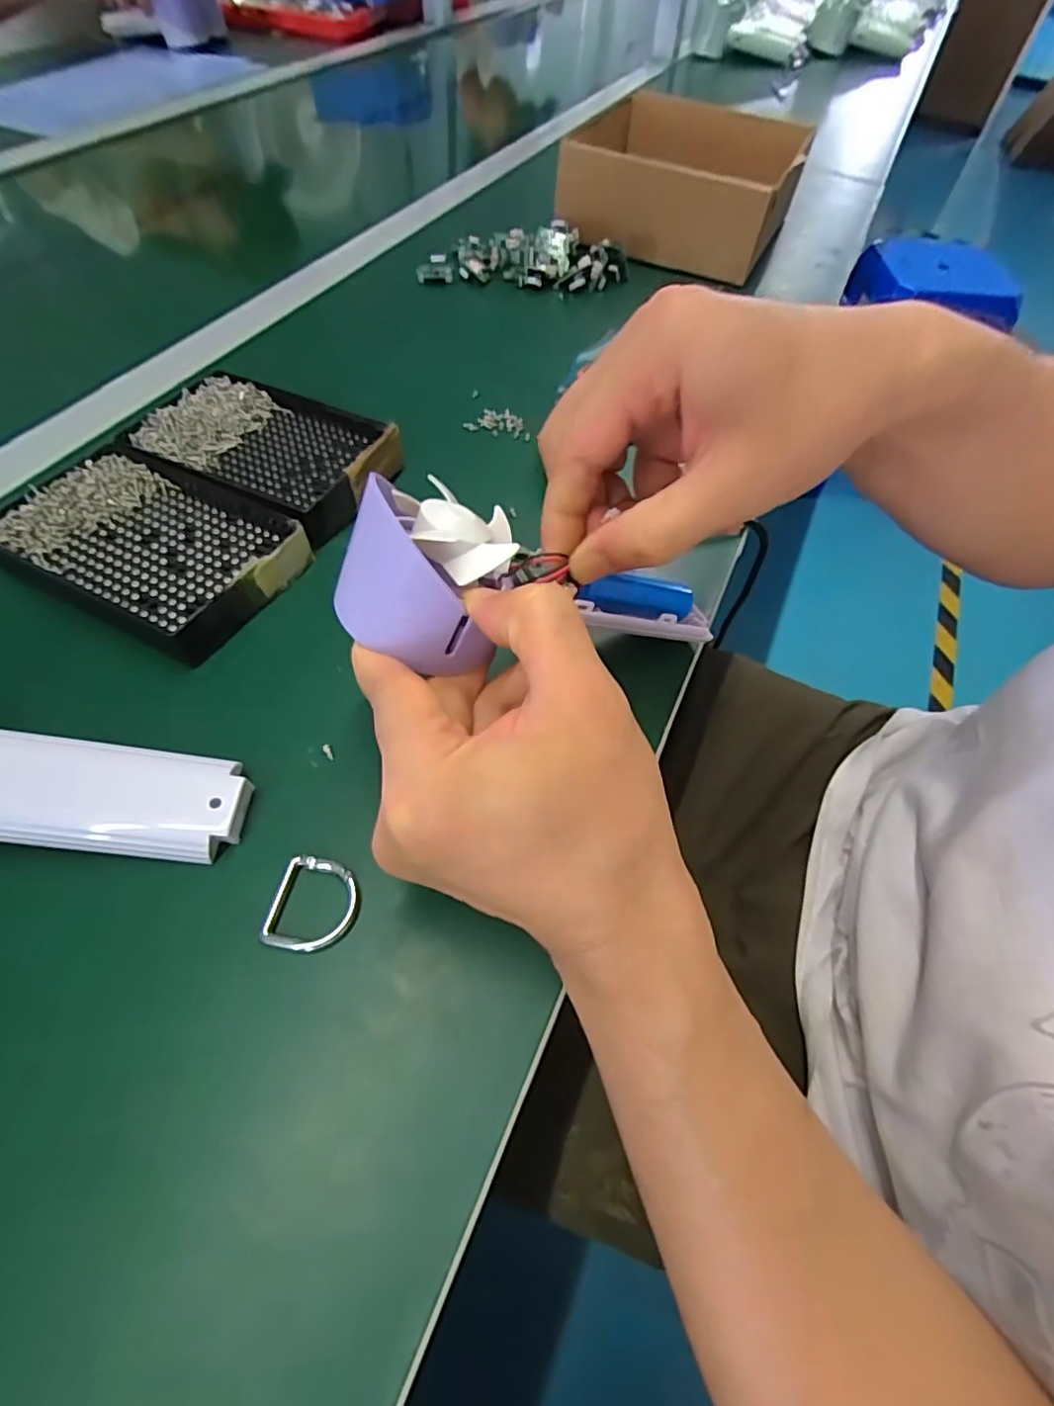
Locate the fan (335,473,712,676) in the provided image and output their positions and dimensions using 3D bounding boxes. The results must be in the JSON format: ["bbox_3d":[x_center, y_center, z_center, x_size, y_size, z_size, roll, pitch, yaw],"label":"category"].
[{"bbox_3d":[0.008,-0.043,0.245,0.164,0.047,0.049,2,51,-39],"label":"fan"}]

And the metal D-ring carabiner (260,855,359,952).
[{"bbox_3d":[-0.079,0.075,0.220,0.030,0.004,0.034,8,57,2],"label":"metal D-ring carabiner"}]

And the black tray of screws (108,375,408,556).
[{"bbox_3d":[-0.152,-0.148,0.353,0.141,0.030,0.092,25,59,12],"label":"black tray of screws"}]

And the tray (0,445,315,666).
[{"bbox_3d":[-0.195,-0.080,0.304,0.138,0.021,0.090,24,59,12],"label":"tray"}]

